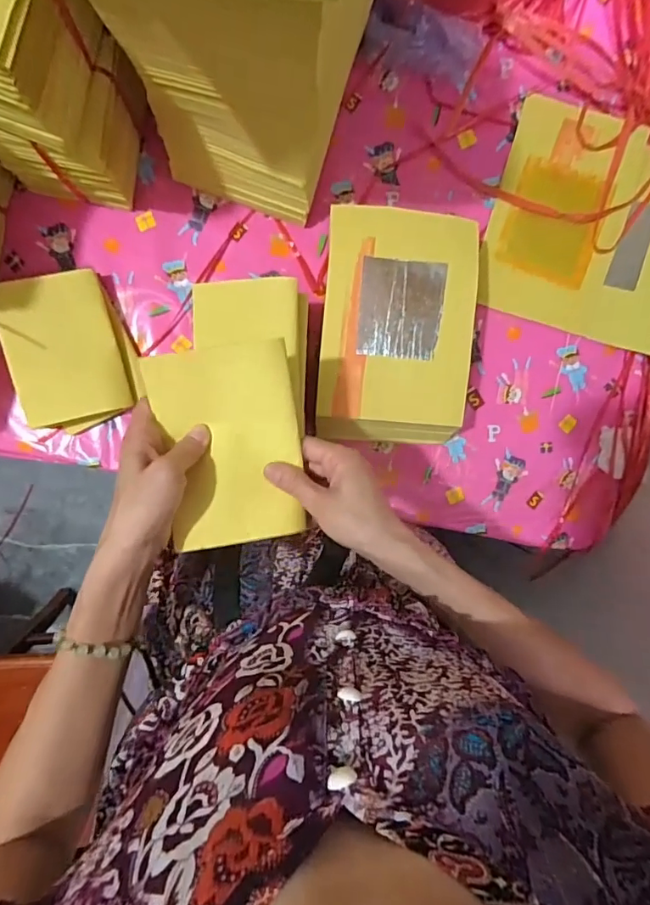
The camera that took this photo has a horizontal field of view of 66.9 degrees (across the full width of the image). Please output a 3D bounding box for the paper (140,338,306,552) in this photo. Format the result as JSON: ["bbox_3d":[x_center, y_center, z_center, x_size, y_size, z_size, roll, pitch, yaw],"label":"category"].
[{"bbox_3d":[-0.077,-0.004,0.404,0.112,0.010,0.159,-10,97,-3],"label":"paper"}]

